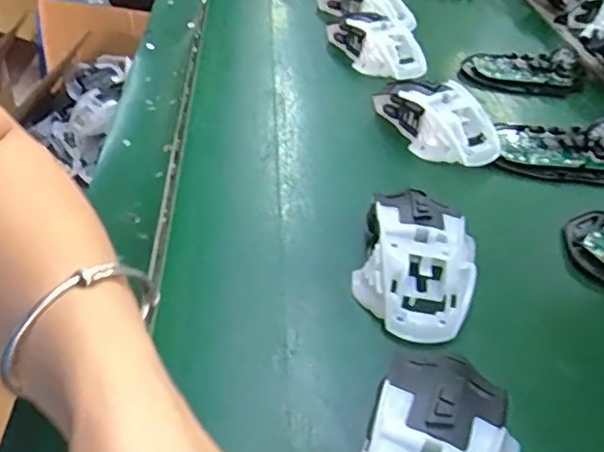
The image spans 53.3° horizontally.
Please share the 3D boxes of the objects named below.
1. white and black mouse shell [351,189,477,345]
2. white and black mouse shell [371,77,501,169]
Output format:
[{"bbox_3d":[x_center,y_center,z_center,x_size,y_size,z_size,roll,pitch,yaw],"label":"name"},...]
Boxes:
[{"bbox_3d":[0.065,0.020,0.342,0.064,0.038,0.089,14,43,7],"label":"white and black mouse shell"},{"bbox_3d":[0.104,-0.088,0.472,0.112,0.038,0.062,30,47,23],"label":"white and black mouse shell"}]

